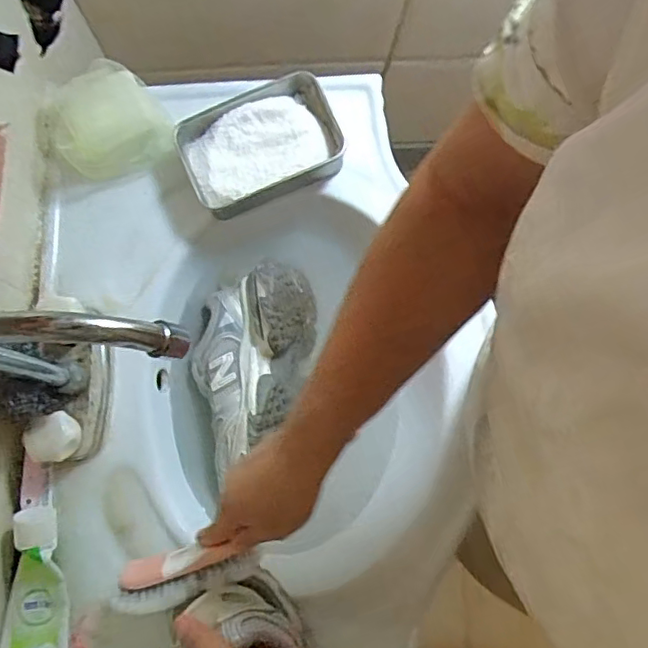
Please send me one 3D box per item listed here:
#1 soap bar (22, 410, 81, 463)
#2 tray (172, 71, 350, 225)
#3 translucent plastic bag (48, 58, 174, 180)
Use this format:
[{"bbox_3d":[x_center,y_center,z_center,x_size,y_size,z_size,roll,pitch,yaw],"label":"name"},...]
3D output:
[{"bbox_3d":[-0.229,0.093,0.488,0.041,0.025,0.040,1,93,-35],"label":"soap bar"},{"bbox_3d":[-0.060,-0.172,0.564,0.149,0.034,0.102,-26,79,-5],"label":"tray"},{"bbox_3d":[-0.219,-0.203,0.575,0.109,0.065,0.106,-30,79,-6],"label":"translucent plastic bag"}]

